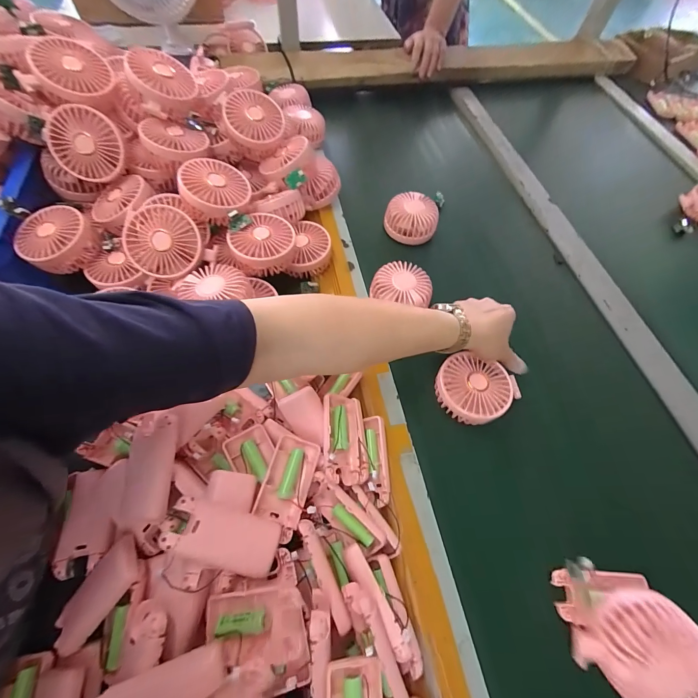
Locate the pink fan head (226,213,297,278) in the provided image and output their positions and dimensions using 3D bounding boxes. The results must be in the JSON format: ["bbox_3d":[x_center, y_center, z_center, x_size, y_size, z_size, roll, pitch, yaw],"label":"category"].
[{"bbox_3d":[-0.121,-0.147,0.457,0.088,0.050,0.087,-3,63,-4],"label":"pink fan head"}]

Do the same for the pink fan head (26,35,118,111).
[{"bbox_3d":[-0.376,-0.378,0.443,0.088,0.038,0.091,34,63,-18],"label":"pink fan head"}]

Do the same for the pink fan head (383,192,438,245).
[{"bbox_3d":[0.110,-0.227,0.560,0.084,0.044,0.084,1,62,-2],"label":"pink fan head"}]

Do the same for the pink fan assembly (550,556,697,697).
[{"bbox_3d":[0.257,0.262,0.298,0.113,0.055,0.102,-3,55,35],"label":"pink fan assembly"}]

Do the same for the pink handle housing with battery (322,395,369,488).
[{"bbox_3d":[-0.007,0.098,0.357,0.056,0.012,0.095,16,55,-37],"label":"pink handle housing with battery"}]

